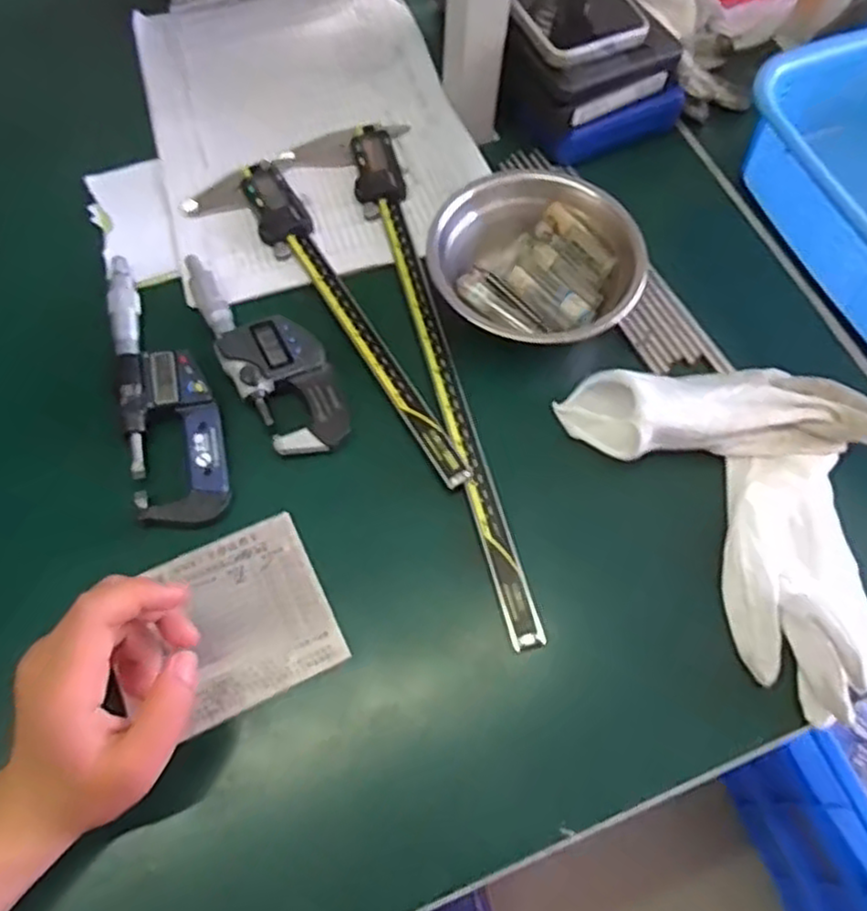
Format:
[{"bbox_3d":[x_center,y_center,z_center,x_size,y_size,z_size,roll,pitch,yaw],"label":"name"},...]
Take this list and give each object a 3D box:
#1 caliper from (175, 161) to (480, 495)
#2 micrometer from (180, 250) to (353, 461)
[{"bbox_3d":[-0.069,-0.089,0.463,0.072,0.010,0.283,-28,70,-14],"label":"caliper"},{"bbox_3d":[-0.105,-0.070,0.449,0.056,0.018,0.160,-30,70,-16],"label":"micrometer"}]

